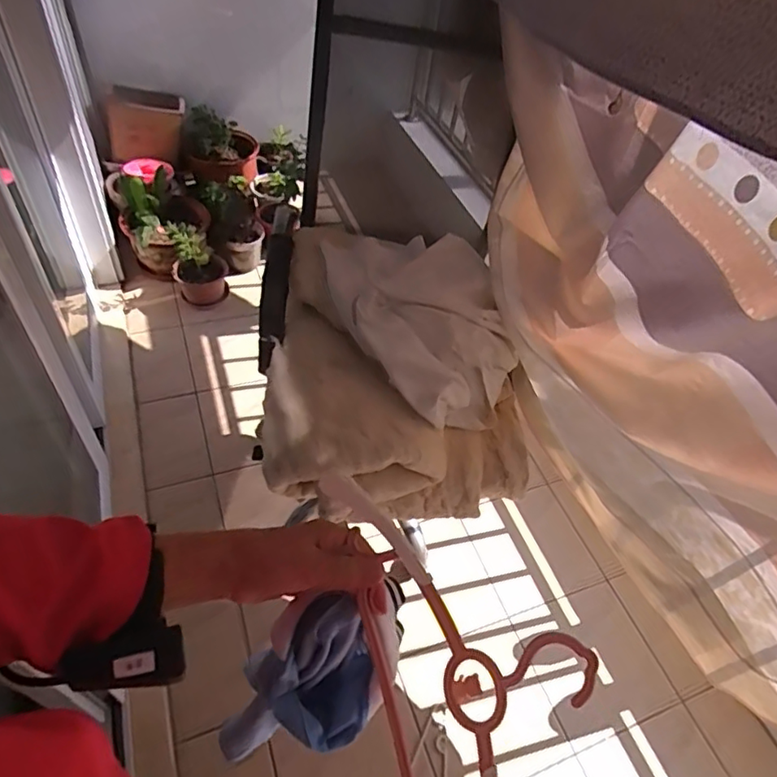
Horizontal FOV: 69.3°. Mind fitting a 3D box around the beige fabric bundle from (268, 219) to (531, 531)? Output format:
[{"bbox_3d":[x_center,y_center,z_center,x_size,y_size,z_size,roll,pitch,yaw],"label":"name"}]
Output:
[{"bbox_3d":[0.020,-0.048,1.040,0.447,0.292,0.477,3,50,-6],"label":"beige fabric bundle"}]

